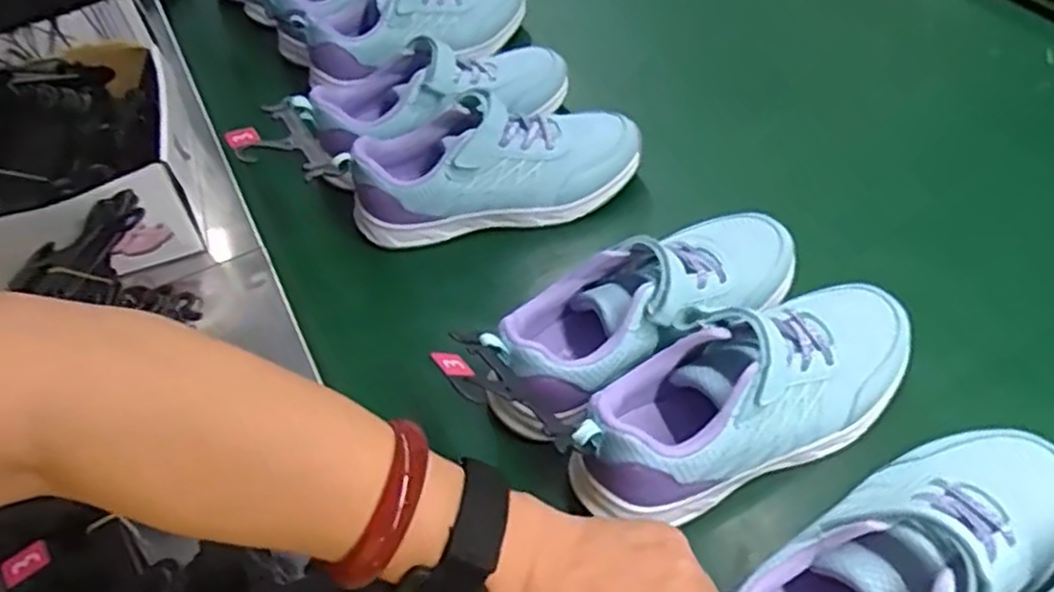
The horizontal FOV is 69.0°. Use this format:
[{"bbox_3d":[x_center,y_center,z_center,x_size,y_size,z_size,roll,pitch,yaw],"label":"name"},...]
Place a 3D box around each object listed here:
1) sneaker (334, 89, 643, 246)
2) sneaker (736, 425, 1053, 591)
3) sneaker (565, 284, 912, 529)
[{"bbox_3d":[-0.030,-0.110,0.626,0.241,0.078,0.086,-7,52,-1],"label":"sneaker"},{"bbox_3d":[0.194,0.135,0.386,0.219,0.085,0.083,-27,55,-21],"label":"sneaker"},{"bbox_3d":[0.134,0.058,0.463,0.238,0.074,0.086,-22,54,-12],"label":"sneaker"}]

